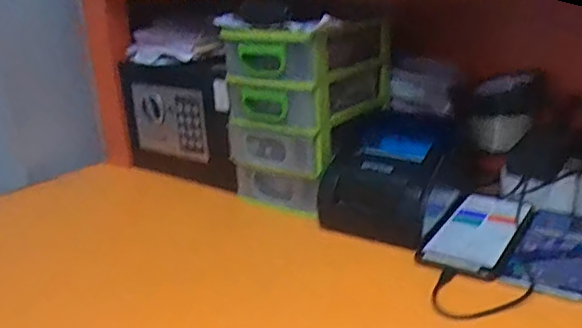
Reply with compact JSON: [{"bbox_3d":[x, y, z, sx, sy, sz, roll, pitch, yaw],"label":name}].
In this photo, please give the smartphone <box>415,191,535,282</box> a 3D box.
[{"bbox_3d":[0.198,0.069,0.588,0.081,0.013,0.165,9,23,33],"label":"smartphone"}]

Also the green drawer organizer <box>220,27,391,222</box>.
[{"bbox_3d":[0.025,-0.073,0.718,0.144,0.208,0.178,9,23,32],"label":"green drawer organizer"}]

